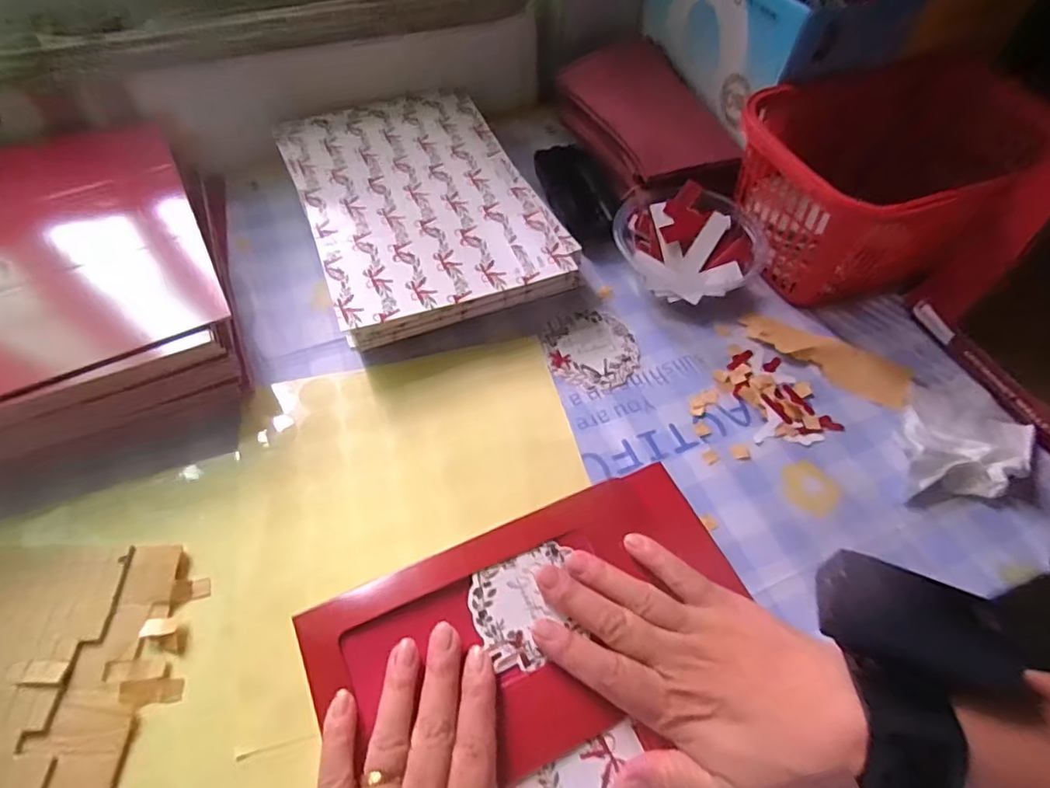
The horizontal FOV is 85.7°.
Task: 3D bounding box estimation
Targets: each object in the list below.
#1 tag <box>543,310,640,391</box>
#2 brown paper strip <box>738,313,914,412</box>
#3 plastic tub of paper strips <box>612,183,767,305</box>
[{"bbox_3d":[0.050,-0.034,0.424,0.066,0.004,0.070,1,55,-2],"label":"tag"},{"bbox_3d":[0.222,-0.029,0.422,0.122,0.011,0.037,33,60,18],"label":"brown paper strip"},{"bbox_3d":[0.129,-0.118,0.455,0.114,0.050,0.100,24,57,13],"label":"plastic tub of paper strips"}]

